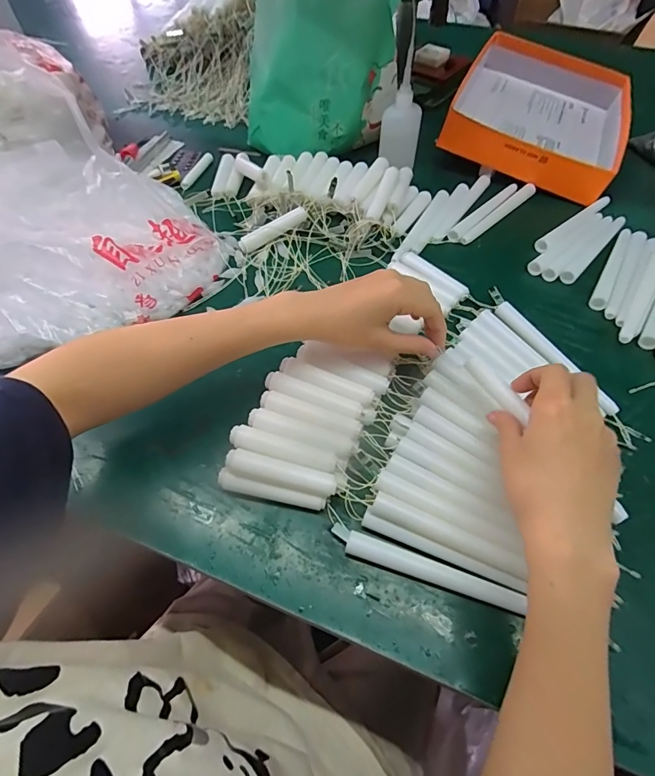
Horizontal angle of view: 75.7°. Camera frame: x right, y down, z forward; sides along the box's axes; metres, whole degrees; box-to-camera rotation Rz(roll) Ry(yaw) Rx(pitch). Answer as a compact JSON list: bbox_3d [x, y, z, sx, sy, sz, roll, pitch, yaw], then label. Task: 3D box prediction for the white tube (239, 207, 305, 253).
[{"bbox_3d":[-0.067,-0.195,0.521,0.090,0.018,0.015,-29,62,1],"label":"white tube"}]

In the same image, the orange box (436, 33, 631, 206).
[{"bbox_3d":[0.318,-0.418,0.635,0.240,0.067,0.314,23,60,14],"label":"orange box"}]

